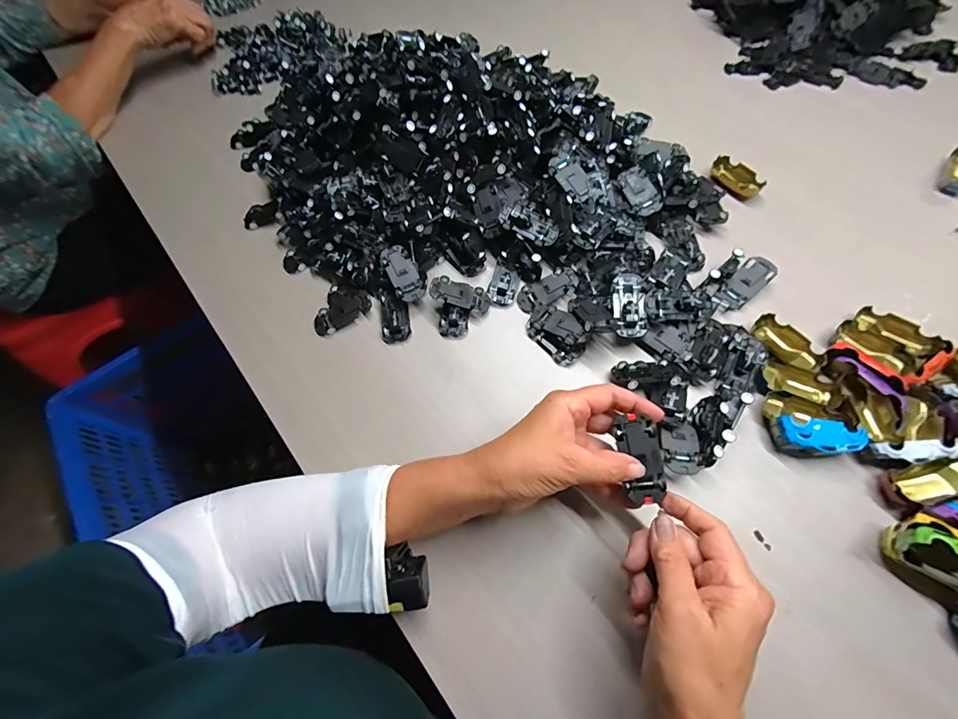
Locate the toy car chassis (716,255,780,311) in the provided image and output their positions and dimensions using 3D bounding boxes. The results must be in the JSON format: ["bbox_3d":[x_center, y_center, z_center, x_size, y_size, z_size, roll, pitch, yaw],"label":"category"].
[{"bbox_3d":[0.275,-0.078,0.416,0.067,0.007,0.029,-44,69,-1],"label":"toy car chassis"}]

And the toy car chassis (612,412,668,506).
[{"bbox_3d":[0.120,0.075,0.298,0.029,0.009,0.062,-9,79,0],"label":"toy car chassis"}]

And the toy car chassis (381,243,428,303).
[{"bbox_3d":[-0.080,-0.095,0.435,0.038,0.009,0.063,-23,85,-17],"label":"toy car chassis"}]

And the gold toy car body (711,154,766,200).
[{"bbox_3d":[0.307,-0.217,0.482,0.031,0.015,0.063,-36,68,-13],"label":"gold toy car body"}]

